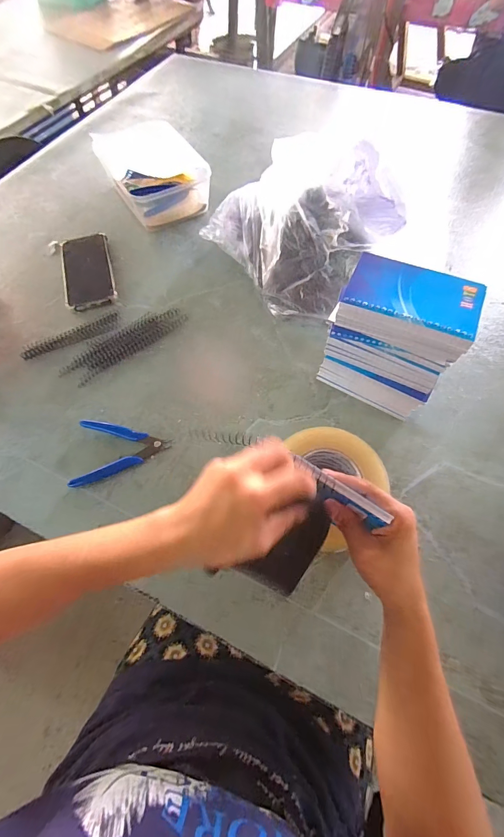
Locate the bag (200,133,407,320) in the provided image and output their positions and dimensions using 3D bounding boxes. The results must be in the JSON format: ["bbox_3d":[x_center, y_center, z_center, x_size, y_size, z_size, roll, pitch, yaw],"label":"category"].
[{"bbox_3d":[0.085,-0.307,0.549,0.231,0.135,0.293,-34,65,-14],"label":"bag"}]

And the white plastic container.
[{"bbox_3d":[-0.181,-0.462,0.665,0.164,0.094,0.180,-23,63,-10],"label":"white plastic container"}]

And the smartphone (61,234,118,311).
[{"bbox_3d":[-0.278,-0.253,0.593,0.078,0.015,0.175,-16,62,-6],"label":"smartphone"}]

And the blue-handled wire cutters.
[{"bbox_3d":[-0.165,0.039,0.449,0.116,0.012,0.086,-6,62,0],"label":"blue-handled wire cutters"}]

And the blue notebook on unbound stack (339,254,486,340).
[{"bbox_3d":[0.163,-0.127,0.351,0.127,0.007,0.079,22,66,12],"label":"blue notebook on unbound stack"}]

